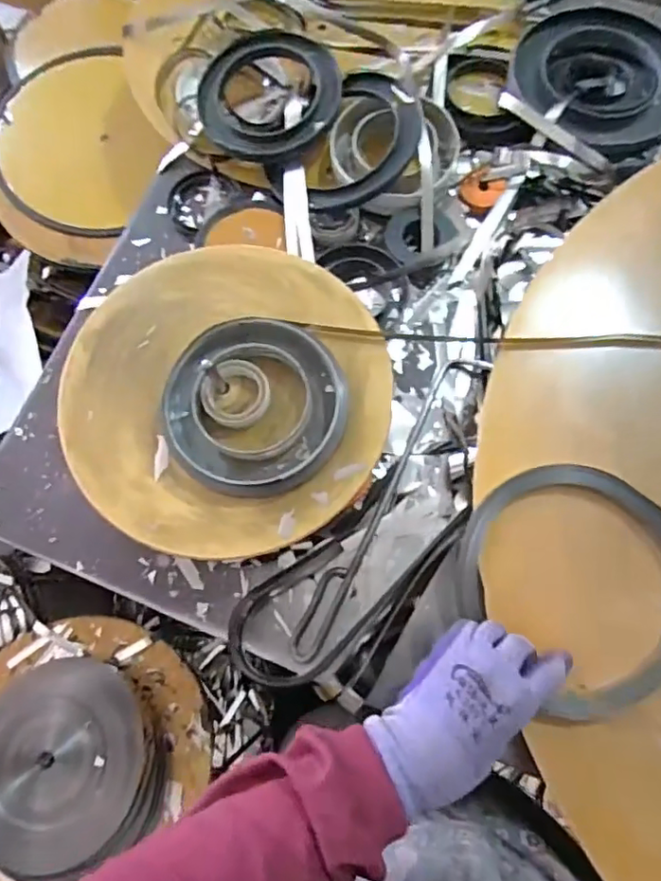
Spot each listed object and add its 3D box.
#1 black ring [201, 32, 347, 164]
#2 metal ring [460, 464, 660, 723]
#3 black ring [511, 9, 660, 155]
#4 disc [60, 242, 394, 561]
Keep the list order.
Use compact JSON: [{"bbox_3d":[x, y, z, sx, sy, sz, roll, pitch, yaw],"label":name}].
[{"bbox_3d":[-0.066,-0.372,0.619,0.153,0.018,0.138,6,92,8],"label":"black ring"},{"bbox_3d":[0.195,0.109,0.443,0.171,0.017,0.186,-1,73,2],"label":"metal ring"},{"bbox_3d":[0.300,-0.406,0.637,0.177,0.040,0.177,-1,73,2],"label":"black ring"},{"bbox_3d":[-0.094,-0.048,0.496,0.280,0.034,0.273,-1,73,2],"label":"disc"}]

